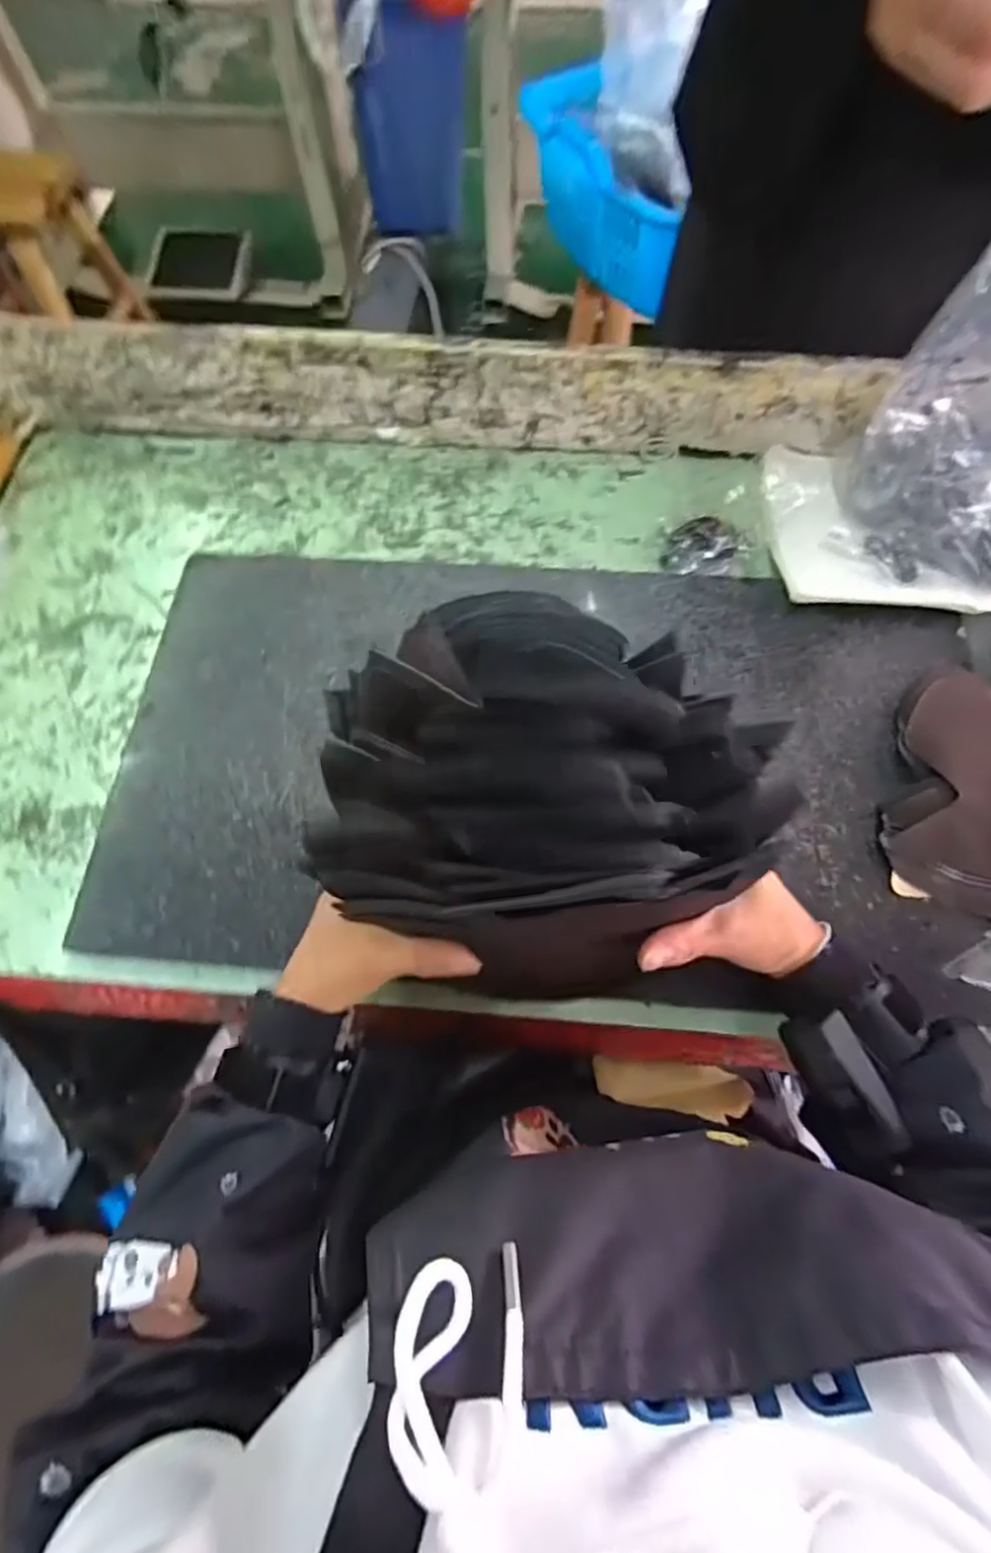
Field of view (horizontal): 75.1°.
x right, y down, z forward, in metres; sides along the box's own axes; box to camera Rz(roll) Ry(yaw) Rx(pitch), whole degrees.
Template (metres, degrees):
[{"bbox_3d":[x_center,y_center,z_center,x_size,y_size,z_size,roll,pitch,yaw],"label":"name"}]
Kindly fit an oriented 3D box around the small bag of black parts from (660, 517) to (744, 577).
[{"bbox_3d":[0.185,-0.205,0.572,0.067,0.019,0.059,9,69,5],"label":"small bag of black parts"}]

